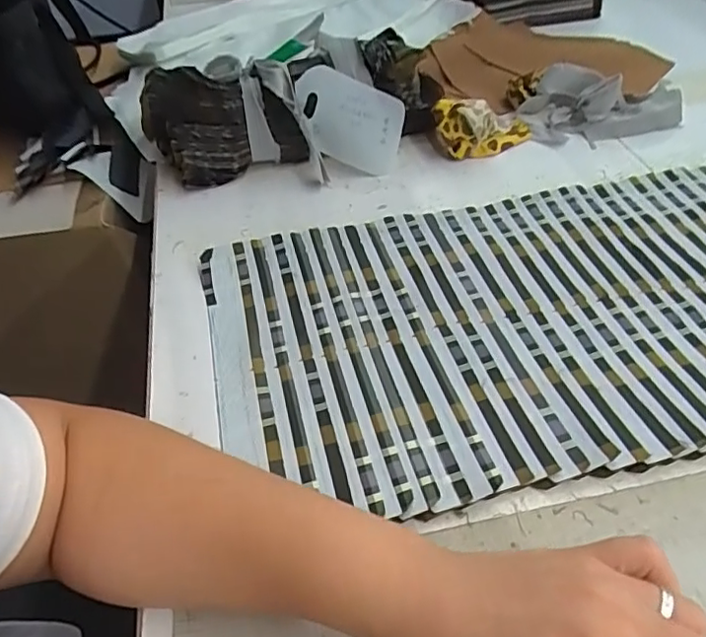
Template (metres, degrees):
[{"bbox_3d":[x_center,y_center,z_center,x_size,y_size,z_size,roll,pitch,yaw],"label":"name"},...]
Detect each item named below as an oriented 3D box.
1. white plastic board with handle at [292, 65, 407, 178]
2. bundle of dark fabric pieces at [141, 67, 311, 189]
[{"bbox_3d":[-0.004,-0.181,0.542,0.104,0.071,0.016,16,25,-11],"label":"white plastic board with handle"},{"bbox_3d":[-0.127,-0.190,0.563,0.137,0.085,0.105,-19,47,-11],"label":"bundle of dark fabric pieces"}]

